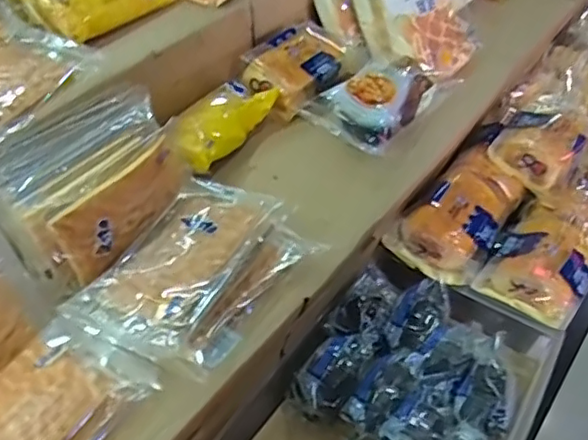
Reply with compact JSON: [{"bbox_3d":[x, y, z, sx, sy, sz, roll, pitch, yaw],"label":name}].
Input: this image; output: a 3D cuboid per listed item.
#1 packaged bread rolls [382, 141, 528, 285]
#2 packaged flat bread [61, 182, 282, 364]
[{"bbox_3d":[0.186,-0.012,0.684,0.093,0.049,0.176,25,48,23],"label":"packaged bread rolls"},{"bbox_3d":[-0.086,0.026,0.480,0.094,0.027,0.170,22,47,21],"label":"packaged flat bread"}]

